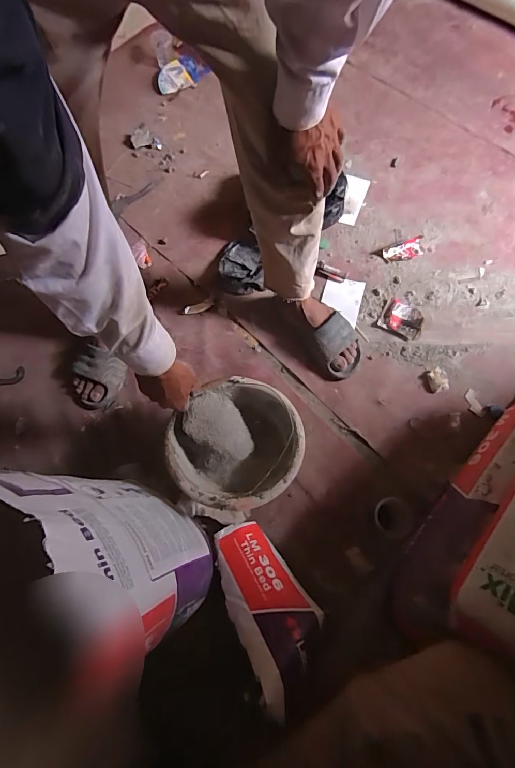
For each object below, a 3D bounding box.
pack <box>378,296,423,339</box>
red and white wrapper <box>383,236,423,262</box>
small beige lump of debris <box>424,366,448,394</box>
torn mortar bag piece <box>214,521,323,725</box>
[{"bbox_3d":[0.369,-0.167,0.953,0.102,0.018,0.087,30,73,12],"label":"pack"},{"bbox_3d":[0.400,-0.364,1.026,0.108,0.020,0.050,-14,70,-3],"label":"red and white wrapper"},{"bbox_3d":[0.425,-0.007,0.897,0.052,0.019,0.057,-13,70,-3],"label":"small beige lump of debris"},{"bbox_3d":[0.023,0.393,0.681,0.141,0.079,0.298,-23,52,-7],"label":"torn mortar bag piece"}]

